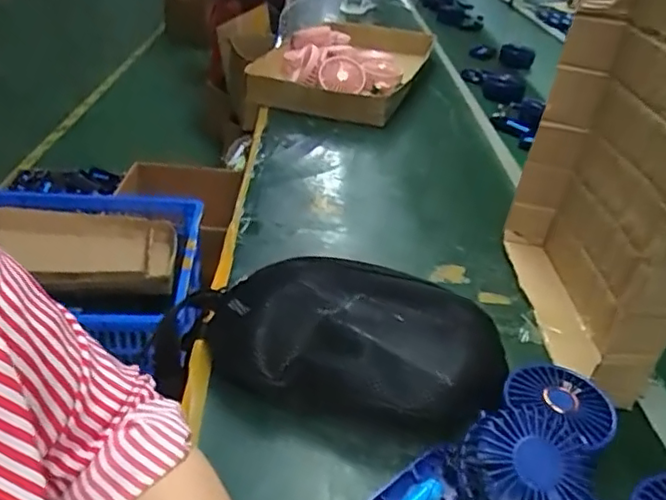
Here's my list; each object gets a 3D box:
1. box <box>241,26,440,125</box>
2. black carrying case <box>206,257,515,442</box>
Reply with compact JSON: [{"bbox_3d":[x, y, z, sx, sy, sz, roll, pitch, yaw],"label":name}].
[{"bbox_3d":[0.033,-0.387,1.246,0.300,0.088,0.449,14,35,15],"label":"box"},{"bbox_3d":[0.009,0.083,0.533,0.277,0.084,0.124,12,34,11],"label":"black carrying case"}]

